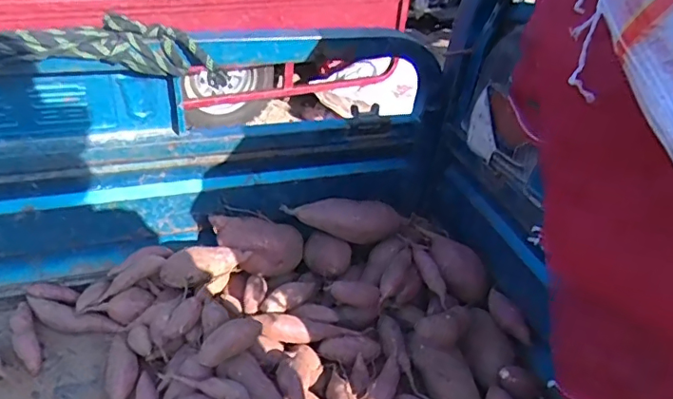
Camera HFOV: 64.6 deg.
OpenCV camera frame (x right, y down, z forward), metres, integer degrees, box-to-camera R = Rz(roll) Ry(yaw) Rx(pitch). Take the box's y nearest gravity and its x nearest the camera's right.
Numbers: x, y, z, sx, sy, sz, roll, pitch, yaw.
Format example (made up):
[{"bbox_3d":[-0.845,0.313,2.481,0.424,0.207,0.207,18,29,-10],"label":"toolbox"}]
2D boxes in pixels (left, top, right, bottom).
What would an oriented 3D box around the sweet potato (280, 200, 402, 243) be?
[{"bbox_3d":[0.016,0.034,0.956,0.216,0.064,0.061,7,37,-16],"label":"sweet potato"}]

